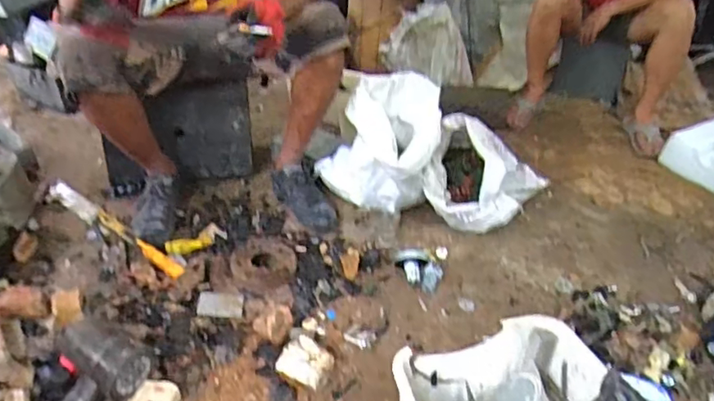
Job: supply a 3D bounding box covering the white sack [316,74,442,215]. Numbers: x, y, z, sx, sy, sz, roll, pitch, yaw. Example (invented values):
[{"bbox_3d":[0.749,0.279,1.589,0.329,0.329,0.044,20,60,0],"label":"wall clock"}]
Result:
[{"bbox_3d":[0.053,-0.116,1.492,0.319,0.336,0.315,3,33,0],"label":"white sack"}]

